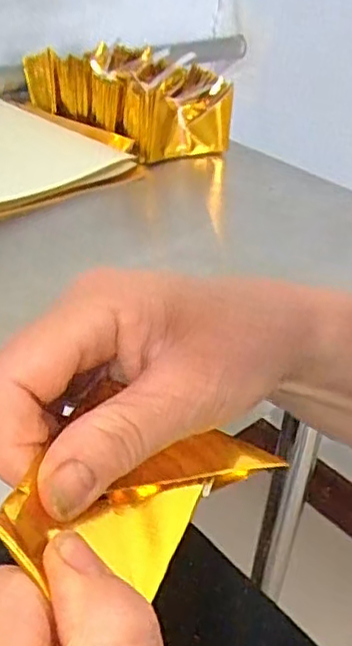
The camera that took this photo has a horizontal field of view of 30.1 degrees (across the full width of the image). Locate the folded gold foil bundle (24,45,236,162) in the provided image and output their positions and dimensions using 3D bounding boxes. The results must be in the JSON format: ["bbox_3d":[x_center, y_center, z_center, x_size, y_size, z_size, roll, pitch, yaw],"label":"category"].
[{"bbox_3d":[-0.063,-0.263,0.750,0.104,0.072,0.250,-24,47,-35],"label":"folded gold foil bundle"}]

